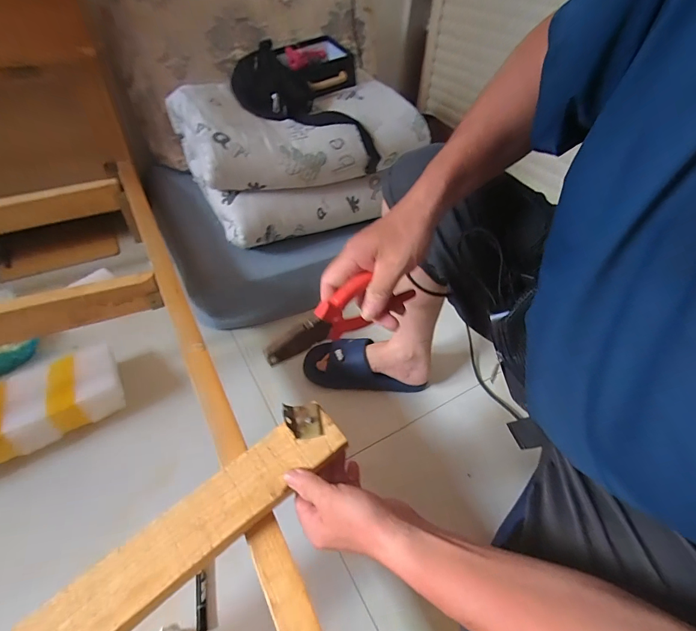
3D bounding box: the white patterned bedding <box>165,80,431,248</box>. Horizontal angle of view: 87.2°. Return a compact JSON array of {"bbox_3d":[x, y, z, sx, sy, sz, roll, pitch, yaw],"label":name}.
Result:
[{"bbox_3d":[-0.123,-0.431,0.971,0.539,0.263,0.373,-20,51,-22],"label":"white patterned bedding"}]

